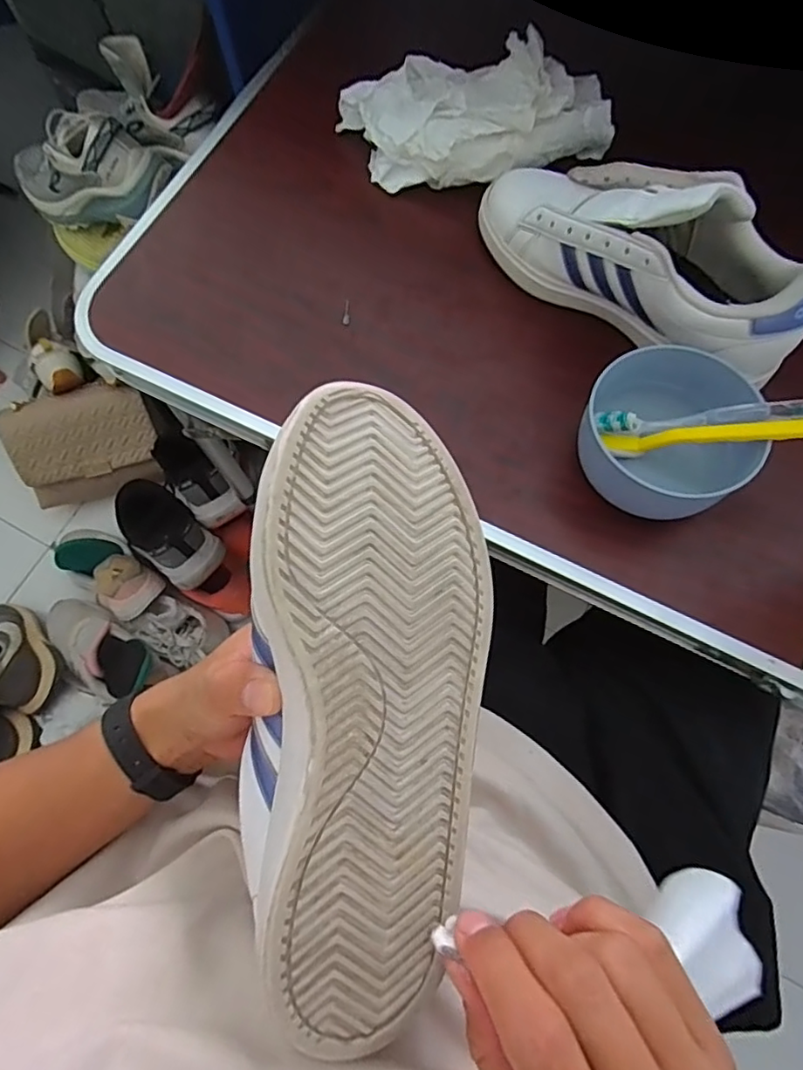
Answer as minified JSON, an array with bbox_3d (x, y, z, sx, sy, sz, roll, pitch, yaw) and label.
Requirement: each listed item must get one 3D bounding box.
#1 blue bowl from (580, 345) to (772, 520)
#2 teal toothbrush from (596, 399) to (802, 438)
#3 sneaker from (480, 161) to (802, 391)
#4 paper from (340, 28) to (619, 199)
[{"bbox_3d":[0.178,-0.068,0.383,0.101,0.051,0.113,-41,77,-11],"label":"blue bowl"},{"bbox_3d":[0.217,-0.076,0.356,0.176,0.015,0.015,1,72,27],"label":"teal toothbrush"},{"bbox_3d":[0.166,-0.211,0.403,0.253,0.113,0.095,32,76,22],"label":"sneaker"},{"bbox_3d":[0.059,-0.355,0.477,0.220,0.050,0.117,-5,73,-1],"label":"paper"}]

